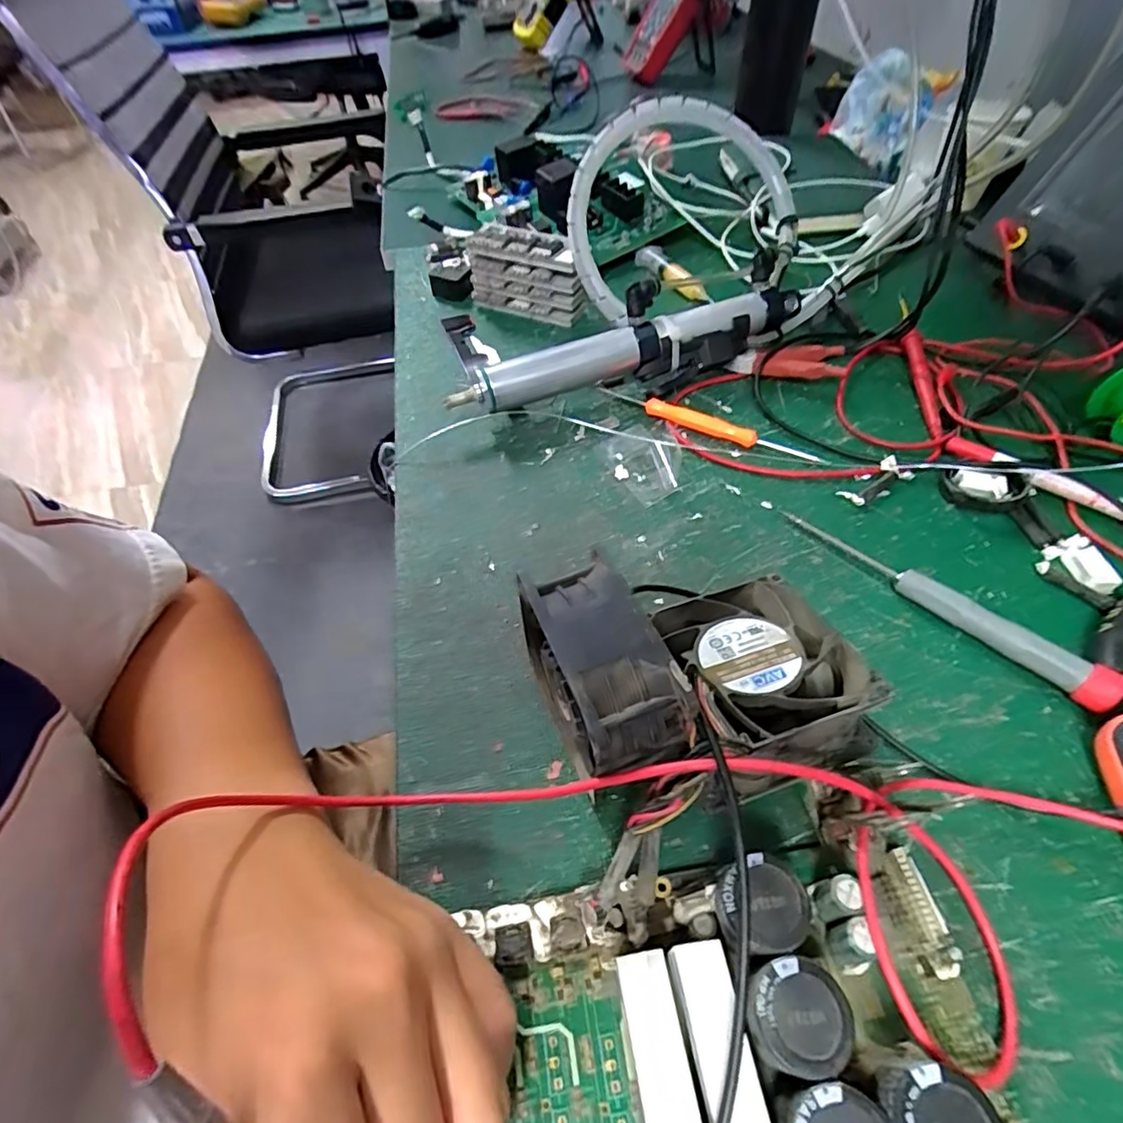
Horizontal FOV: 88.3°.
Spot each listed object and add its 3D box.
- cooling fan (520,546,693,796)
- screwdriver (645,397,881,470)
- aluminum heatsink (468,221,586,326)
[{"bbox_3d":[0.015,0.054,0.243,0.042,0.081,0.081,-18,53,-10],"label":"cooling fan"},{"bbox_3d":[0.131,-0.086,0.393,0.154,0.013,0.015,19,56,18],"label":"screwdriver"},{"bbox_3d":[-0.030,-0.249,0.497,0.104,0.061,0.034,23,57,20],"label":"aluminum heatsink"}]

